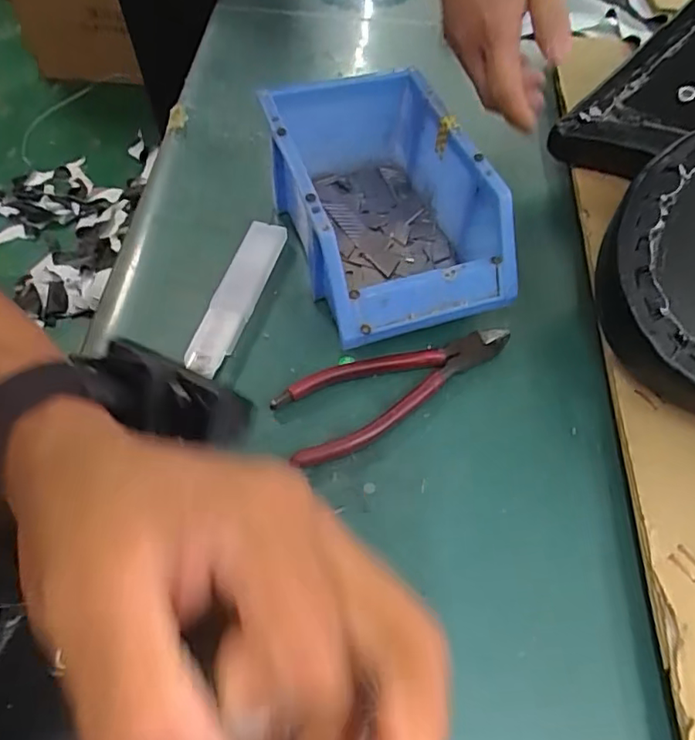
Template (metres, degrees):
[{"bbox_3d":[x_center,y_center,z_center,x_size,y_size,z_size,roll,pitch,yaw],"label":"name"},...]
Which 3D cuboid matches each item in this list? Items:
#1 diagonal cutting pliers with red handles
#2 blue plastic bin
[{"bbox_3d":[0.028,0.005,0.342,0.155,0.012,0.050,-29,64,-20],"label":"diagonal cutting pliers with red handles"},{"bbox_3d":[0.021,-0.108,0.373,0.114,0.077,0.178,-15,60,-13],"label":"blue plastic bin"}]

